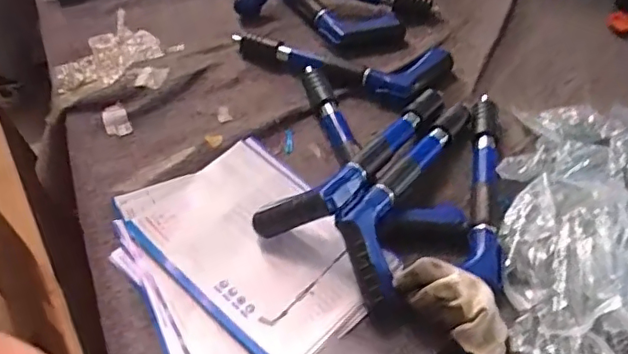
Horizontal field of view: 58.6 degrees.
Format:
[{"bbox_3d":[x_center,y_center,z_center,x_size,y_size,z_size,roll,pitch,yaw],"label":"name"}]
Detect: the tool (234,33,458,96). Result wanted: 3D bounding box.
[{"bbox_3d":[0.036,-0.167,0.833,0.330,0.032,0.093,6,54,6],"label":"tool"}]

